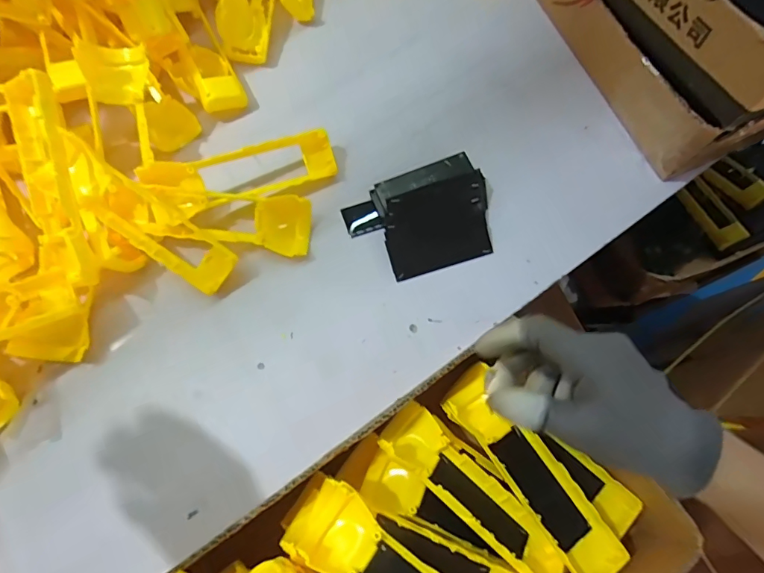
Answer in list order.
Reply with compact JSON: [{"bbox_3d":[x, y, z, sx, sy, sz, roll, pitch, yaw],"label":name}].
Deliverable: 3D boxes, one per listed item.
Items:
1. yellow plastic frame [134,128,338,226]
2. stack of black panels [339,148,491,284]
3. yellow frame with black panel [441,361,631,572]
[{"bbox_3d":[-0.119,-0.098,0.393,0.160,0.021,0.047,-19,112,-16],"label":"yellow plastic frame"},{"bbox_3d":[0.035,-0.063,0.404,0.124,0.019,0.097,-17,75,-6],"label":"stack of black panels"},{"bbox_3d":[0.116,0.144,0.353,0.046,0.027,0.168,-37,77,-11],"label":"yellow frame with black panel"}]

